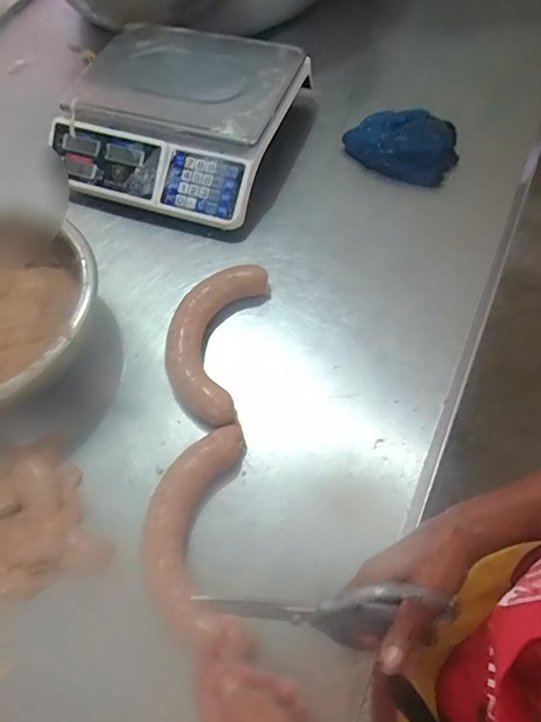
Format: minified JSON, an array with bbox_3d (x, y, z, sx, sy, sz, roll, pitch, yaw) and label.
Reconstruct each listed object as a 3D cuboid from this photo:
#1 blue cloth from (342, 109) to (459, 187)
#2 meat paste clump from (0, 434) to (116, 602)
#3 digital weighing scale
[{"bbox_3d":[0.206,-0.343,0.792,0.168,0.056,0.109,29,67,16],"label":"blue cloth"},{"bbox_3d":[-0.271,0.180,0.553,0.145,0.027,0.152,-29,65,-12],"label":"meat paste clump"},{"bbox_3d":[-0.149,-0.368,0.790,0.319,0.113,0.319,17,64,10],"label":"digital weighing scale"}]

